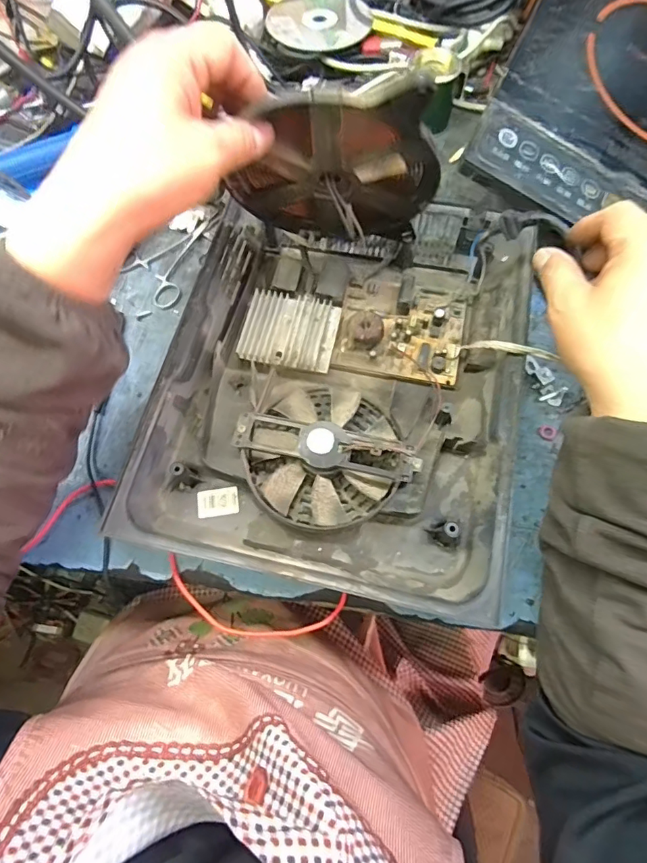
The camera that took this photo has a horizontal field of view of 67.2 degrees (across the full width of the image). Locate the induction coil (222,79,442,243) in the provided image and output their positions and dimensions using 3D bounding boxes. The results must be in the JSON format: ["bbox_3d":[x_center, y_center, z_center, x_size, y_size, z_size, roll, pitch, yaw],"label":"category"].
[{"bbox_3d":[0.007,-0.186,0.365,0.150,0.171,0.013,2,85,16],"label":"induction coil"}]

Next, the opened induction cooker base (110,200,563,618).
[{"bbox_3d":[0.016,-0.045,0.401,0.274,0.044,0.333,12,69,6],"label":"opened induction cooker base"}]

